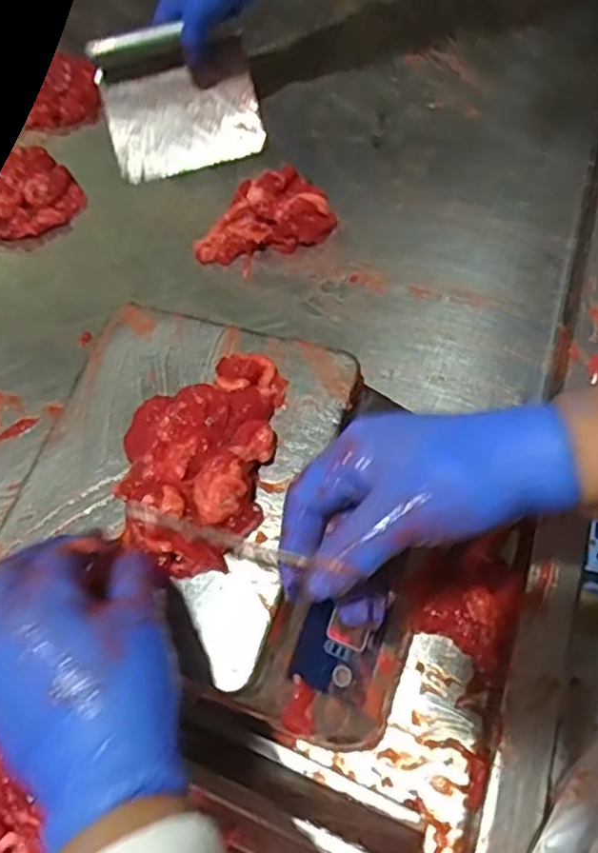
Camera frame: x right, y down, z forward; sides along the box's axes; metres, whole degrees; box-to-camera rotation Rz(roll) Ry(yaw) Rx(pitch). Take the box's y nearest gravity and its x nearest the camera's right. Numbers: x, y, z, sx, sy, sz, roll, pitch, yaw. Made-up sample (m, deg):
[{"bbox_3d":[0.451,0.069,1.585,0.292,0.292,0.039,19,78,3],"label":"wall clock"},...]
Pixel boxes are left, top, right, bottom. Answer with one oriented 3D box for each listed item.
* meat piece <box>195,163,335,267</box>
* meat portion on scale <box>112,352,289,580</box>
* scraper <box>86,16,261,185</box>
[{"bbox_3d":[-0.037,-0.195,0.648,0.127,0.040,0.071,-22,66,-6],"label":"meat piece"},{"bbox_3d":[-0.063,0.014,0.415,0.089,0.030,0.140,7,66,7],"label":"meat portion on scale"},{"bbox_3d":[-0.121,-0.334,0.700,0.152,0.130,0.023,-14,30,-1],"label":"scraper"}]

